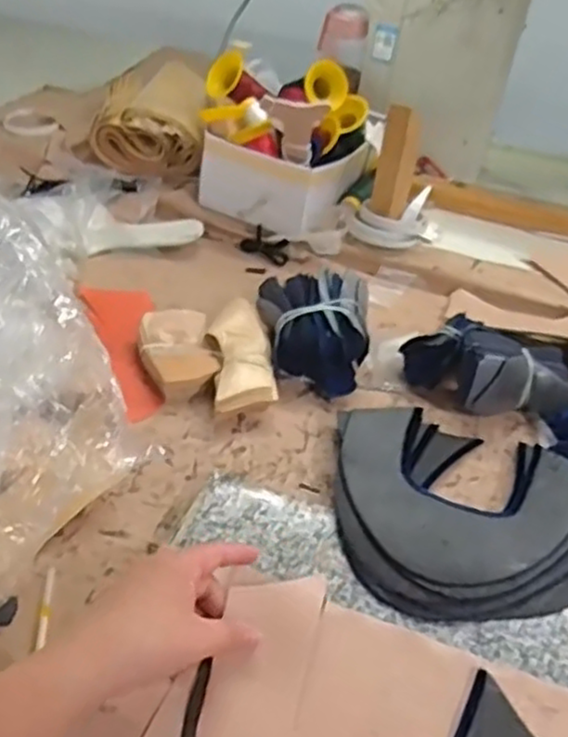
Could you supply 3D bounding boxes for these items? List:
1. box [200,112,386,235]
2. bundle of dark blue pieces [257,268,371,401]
[{"bbox_3d":[0.004,-0.257,0.943,0.174,0.086,0.158,24,41,21],"label":"box"},{"bbox_3d":[0.034,-0.039,0.734,0.113,0.075,0.116,1,40,-8],"label":"bundle of dark blue pieces"}]

